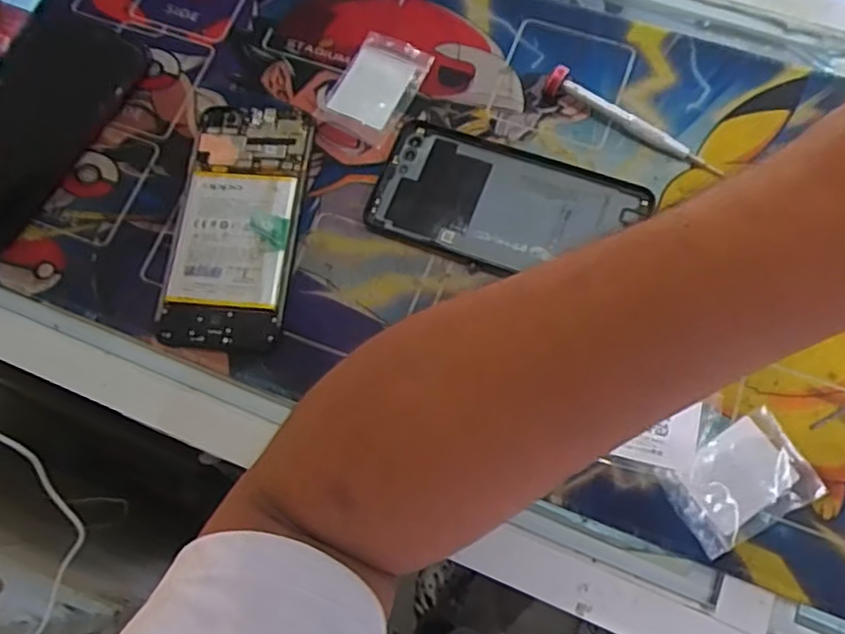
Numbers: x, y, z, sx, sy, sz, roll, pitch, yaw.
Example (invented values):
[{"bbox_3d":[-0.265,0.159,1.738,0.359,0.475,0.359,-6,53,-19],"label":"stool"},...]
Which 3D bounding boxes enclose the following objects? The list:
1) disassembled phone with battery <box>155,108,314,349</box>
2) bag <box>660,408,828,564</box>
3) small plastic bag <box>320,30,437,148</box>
[{"bbox_3d":[-0.106,-0.056,0.375,0.068,0.013,0.149,5,74,5],"label":"disassembled phone with battery"},{"bbox_3d":[0.159,0.082,0.328,0.070,0.005,0.048,-28,74,-5],"label":"bag"},{"bbox_3d":[-0.029,-0.146,0.411,0.048,0.008,0.069,28,77,11],"label":"small plastic bag"}]

